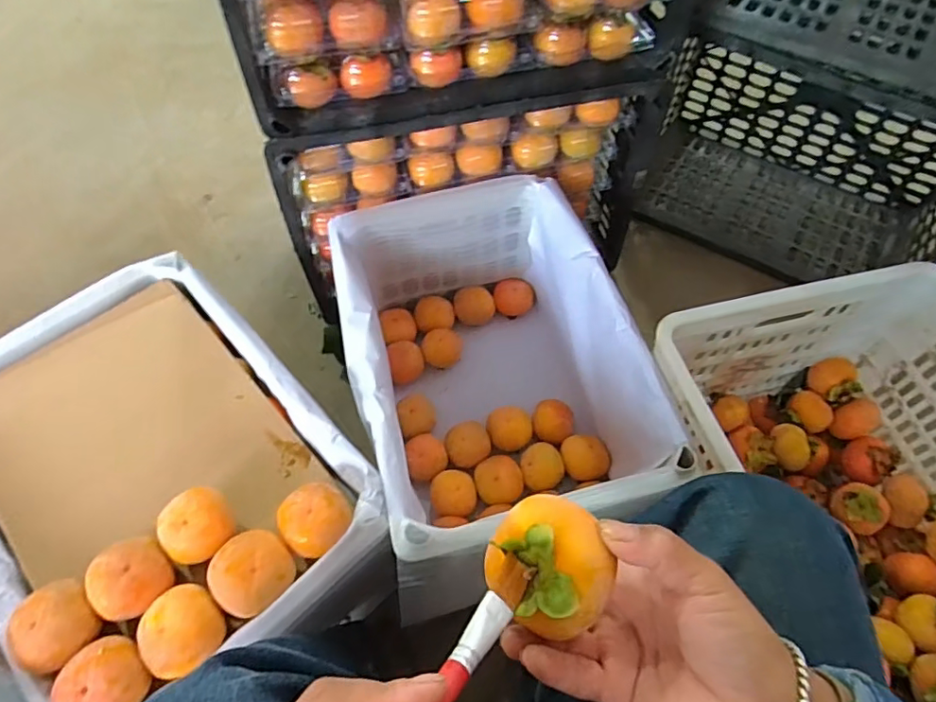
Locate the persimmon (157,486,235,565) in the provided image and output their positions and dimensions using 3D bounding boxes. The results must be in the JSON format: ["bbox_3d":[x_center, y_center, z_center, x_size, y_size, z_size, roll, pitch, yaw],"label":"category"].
[{"bbox_3d":[-0.226,0.153,0.472,0.054,0.048,0.059,0,58,0],"label":"persimmon"}]

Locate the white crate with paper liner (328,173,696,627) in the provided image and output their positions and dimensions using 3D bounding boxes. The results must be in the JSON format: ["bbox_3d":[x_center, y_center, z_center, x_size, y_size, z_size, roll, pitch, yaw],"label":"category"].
[{"bbox_3d":[0.020,0.030,0.679,0.289,0.230,0.421,-12,59,-8],"label":"white crate with paper liner"}]

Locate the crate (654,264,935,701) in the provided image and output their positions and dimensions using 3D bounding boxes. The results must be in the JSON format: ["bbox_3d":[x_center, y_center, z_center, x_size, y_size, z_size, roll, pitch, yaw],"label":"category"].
[{"bbox_3d":[0.399,0.182,0.545,0.325,0.225,0.466,-11,59,-8],"label":"crate"}]

